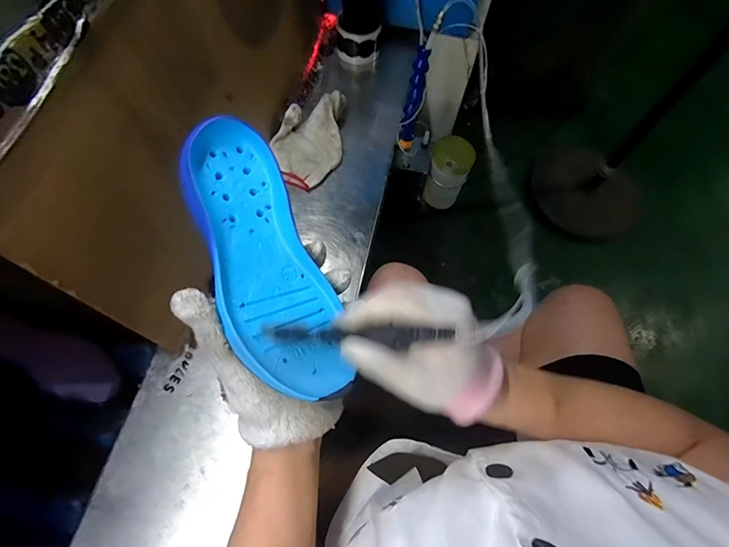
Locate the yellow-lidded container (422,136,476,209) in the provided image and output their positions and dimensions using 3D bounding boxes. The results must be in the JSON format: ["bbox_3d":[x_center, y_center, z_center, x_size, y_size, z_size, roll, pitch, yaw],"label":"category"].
[{"bbox_3d":[0.161,-0.190,0.765,0.074,0.131,0.072,27,67,10],"label":"yellow-lidded container"}]

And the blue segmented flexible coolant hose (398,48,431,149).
[{"bbox_3d":[0.078,-0.268,0.620,0.024,0.150,0.021,14,41,5],"label":"blue segmented flexible coolant hose"}]

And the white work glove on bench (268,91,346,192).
[{"bbox_3d":[-0.090,-0.219,0.630,0.111,0.051,0.164,11,65,3],"label":"white work glove on bench"}]

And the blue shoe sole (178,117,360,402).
[{"bbox_3d":[-0.080,-0.010,0.312,0.079,0.032,0.223,-21,85,-11],"label":"blue shoe sole"}]

